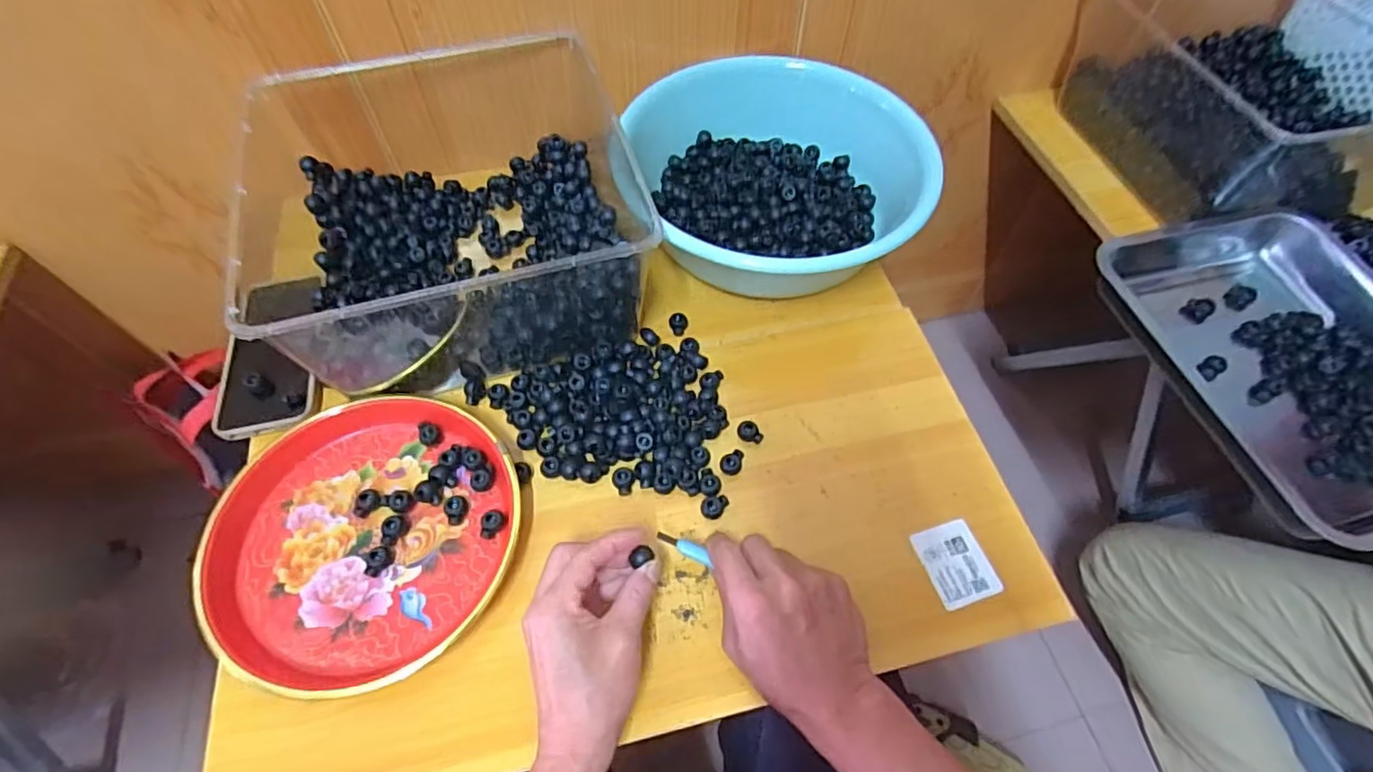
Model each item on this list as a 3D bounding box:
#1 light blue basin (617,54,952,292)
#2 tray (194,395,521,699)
[{"bbox_3d":[0.088,-0.204,0.621,0.276,0.123,0.211,0,58,-1],"label":"light blue basin"},{"bbox_3d":[-0.246,0.106,0.479,0.214,0.028,0.221,0,58,0],"label":"tray"}]

